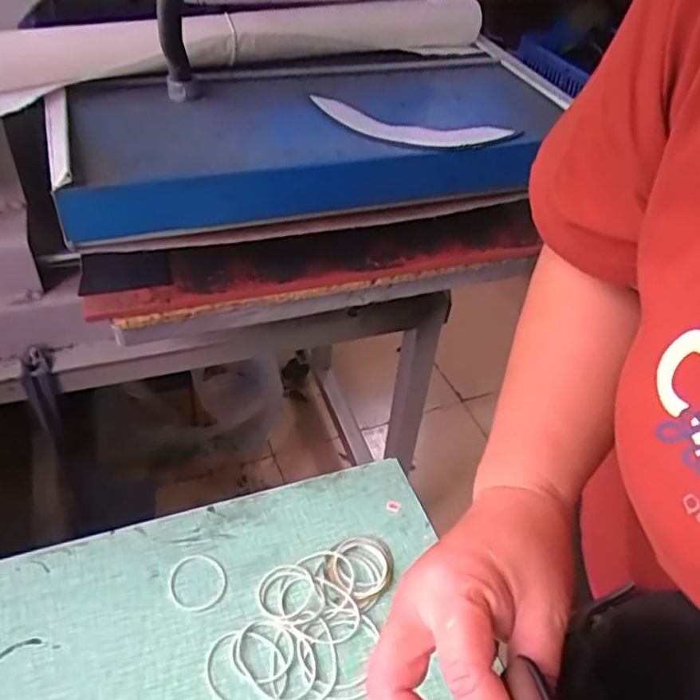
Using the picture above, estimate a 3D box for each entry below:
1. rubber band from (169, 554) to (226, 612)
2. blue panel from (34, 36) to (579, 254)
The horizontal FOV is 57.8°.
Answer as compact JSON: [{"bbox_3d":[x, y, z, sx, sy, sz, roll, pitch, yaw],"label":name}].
[{"bbox_3d":[-0.111,0.168,0.461,0.040,0.004,0.043,3,43,-3],"label":"rubber band"},{"bbox_3d":[-0.015,-0.210,0.609,0.505,0.071,0.197,-14,47,-20],"label":"blue panel"}]

